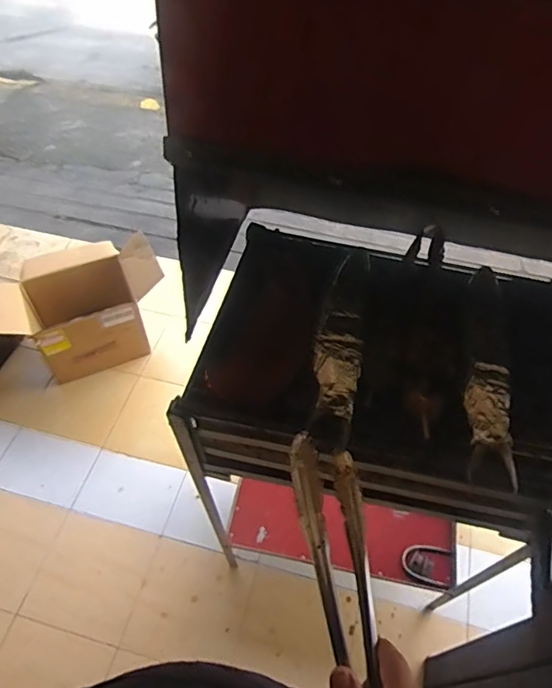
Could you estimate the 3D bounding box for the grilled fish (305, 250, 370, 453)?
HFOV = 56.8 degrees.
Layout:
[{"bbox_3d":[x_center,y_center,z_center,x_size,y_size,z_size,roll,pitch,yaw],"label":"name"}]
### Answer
[{"bbox_3d":[0.098,-0.010,0.778,0.071,0.048,0.334,8,55,5],"label":"grilled fish"}]

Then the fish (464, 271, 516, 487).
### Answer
[{"bbox_3d":[0.308,0.029,0.752,0.070,0.046,0.349,7,55,4],"label":"fish"}]

